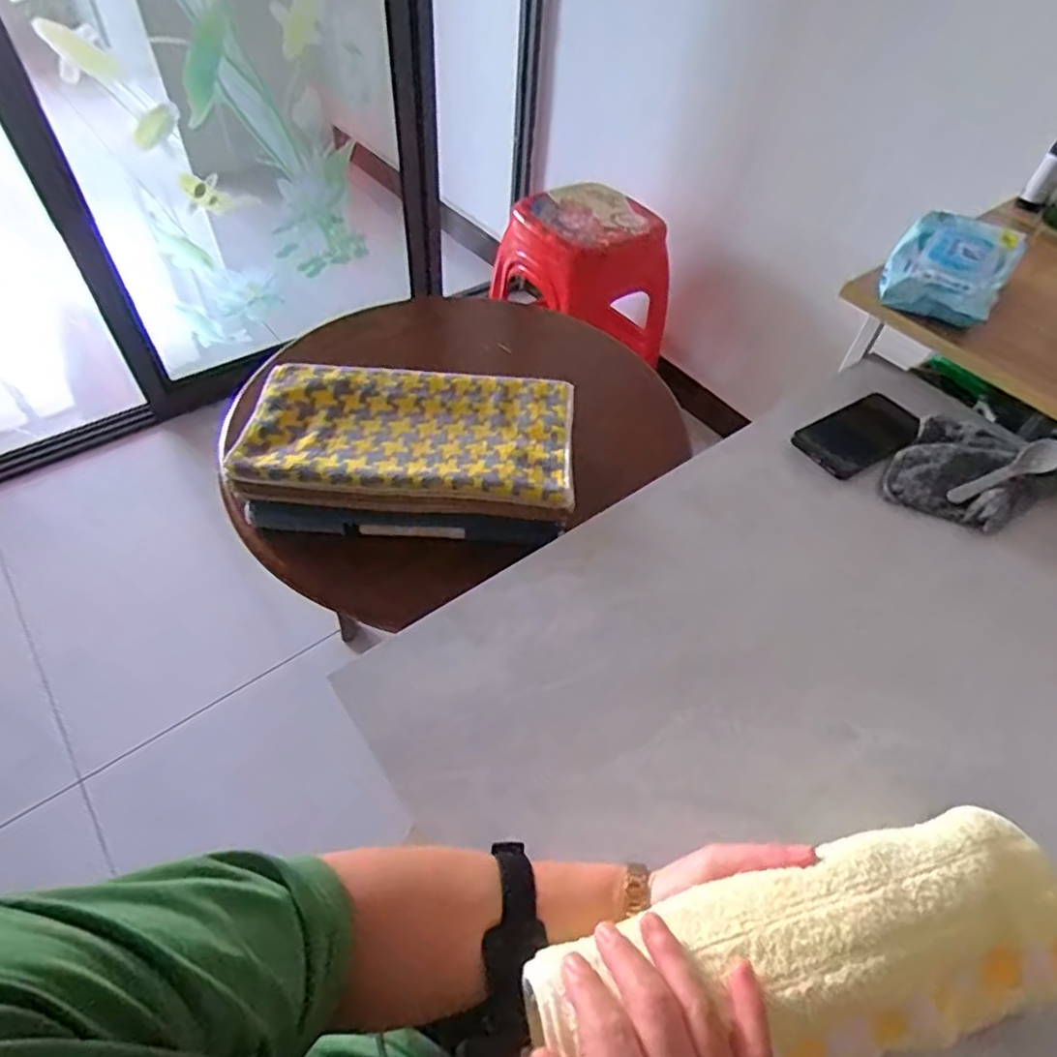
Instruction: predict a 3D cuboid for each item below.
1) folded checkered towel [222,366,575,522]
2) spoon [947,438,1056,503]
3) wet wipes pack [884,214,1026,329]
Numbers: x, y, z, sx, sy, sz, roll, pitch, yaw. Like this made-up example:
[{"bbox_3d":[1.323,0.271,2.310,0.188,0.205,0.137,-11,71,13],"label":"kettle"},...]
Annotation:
[{"bbox_3d":[-0.118,-0.094,0.640,0.321,0.043,0.164,3,52,-2],"label":"folded checkered towel"},{"bbox_3d":[0.494,-0.057,0.638,0.133,0.009,0.032,-25,56,-4],"label":"spoon"},{"bbox_3d":[0.479,-0.299,0.703,0.114,0.037,0.190,32,56,19],"label":"wet wipes pack"}]

